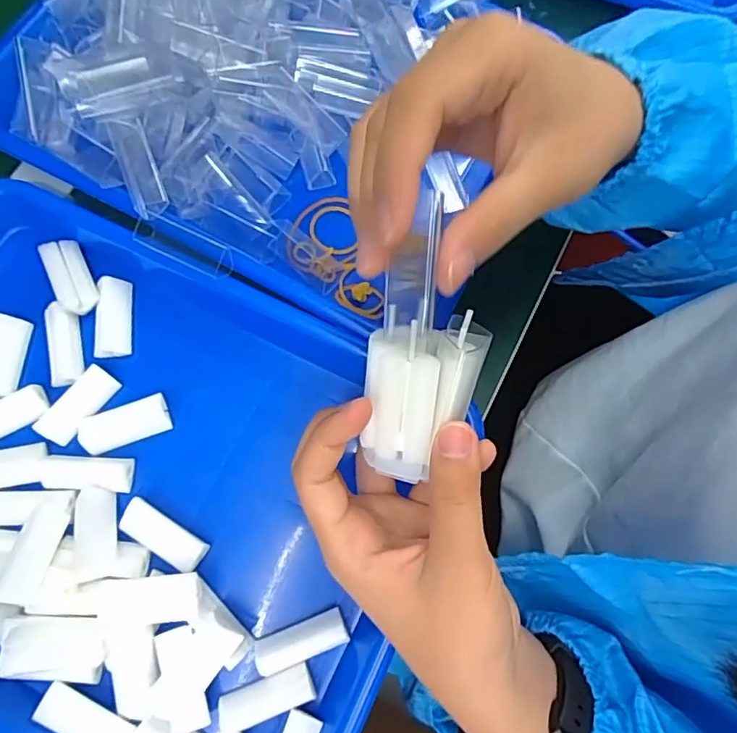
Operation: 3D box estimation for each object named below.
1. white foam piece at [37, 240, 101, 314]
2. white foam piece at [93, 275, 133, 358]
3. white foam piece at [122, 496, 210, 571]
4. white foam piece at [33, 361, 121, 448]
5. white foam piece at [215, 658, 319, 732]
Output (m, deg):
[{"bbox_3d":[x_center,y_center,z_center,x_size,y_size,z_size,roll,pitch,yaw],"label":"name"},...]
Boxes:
[{"bbox_3d":[-0.175,-0.053,0.326,0.021,0.012,0.048,-28,77,-9],"label":"white foam piece"},{"bbox_3d":[-0.150,-0.029,0.326,0.018,0.012,0.046,-3,74,-3],"label":"white foam piece"},{"bbox_3d":[-0.106,0.088,0.290,0.048,0.011,0.018,31,75,7],"label":"white foam piece"},{"bbox_3d":[-0.162,0.021,0.308,0.020,0.007,0.045,38,76,9],"label":"white foam piece"},{"bbox_3d":[-0.050,0.161,0.271,0.045,0.010,0.019,-11,44,-12],"label":"white foam piece"}]

